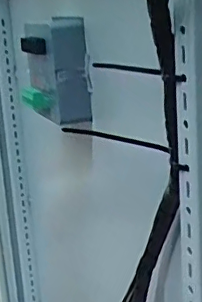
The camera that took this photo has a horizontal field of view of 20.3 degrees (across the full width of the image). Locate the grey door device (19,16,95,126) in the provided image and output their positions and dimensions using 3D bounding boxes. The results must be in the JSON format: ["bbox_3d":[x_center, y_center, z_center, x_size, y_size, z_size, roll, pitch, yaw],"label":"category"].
[{"bbox_3d":[-0.044,-0.075,0.537,0.060,0.094,0.066,-7,15,-8],"label":"grey door device"}]

